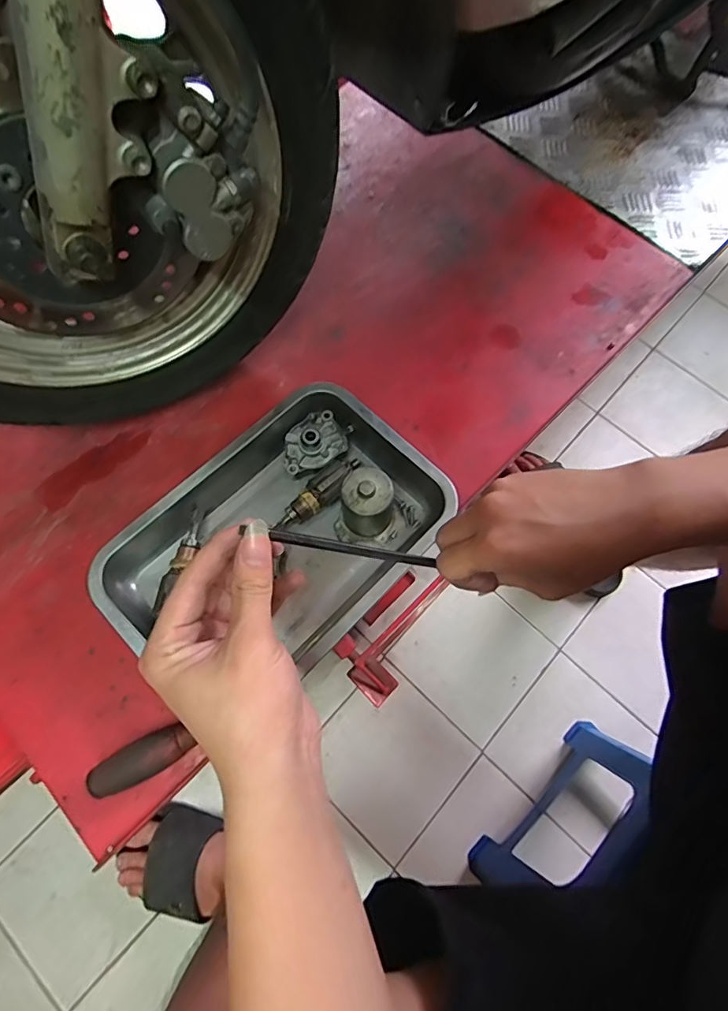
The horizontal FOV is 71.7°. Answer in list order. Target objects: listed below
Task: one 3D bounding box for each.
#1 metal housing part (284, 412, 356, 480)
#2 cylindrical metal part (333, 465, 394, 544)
[{"bbox_3d":[-0.053,-0.070,0.529,0.079,0.027,0.056,-38,76,-14],"label":"metal housing part"},{"bbox_3d":[-0.001,0.000,0.488,0.055,0.075,0.050,1,70,-2],"label":"cylindrical metal part"}]

